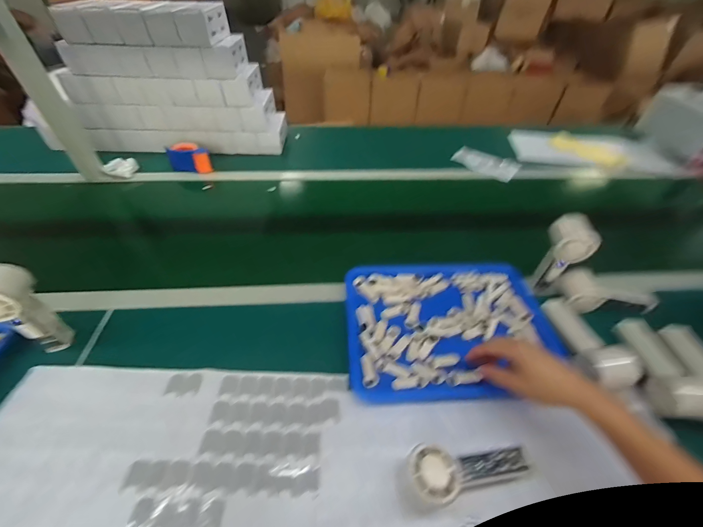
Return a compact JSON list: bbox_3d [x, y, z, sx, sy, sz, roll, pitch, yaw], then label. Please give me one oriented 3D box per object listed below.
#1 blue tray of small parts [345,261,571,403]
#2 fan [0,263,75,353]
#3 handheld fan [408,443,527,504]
[{"bbox_3d":[0.163,0.098,0.523,0.335,0.036,0.253,-1,45,-5],"label":"blue tray of small parts"},{"bbox_3d":[-0.463,0.069,0.433,0.050,0.148,0.066,-7,44,-12],"label":"fan"},{"bbox_3d":[0.137,0.238,0.348,0.146,0.025,0.051,9,43,-17],"label":"handheld fan"}]

